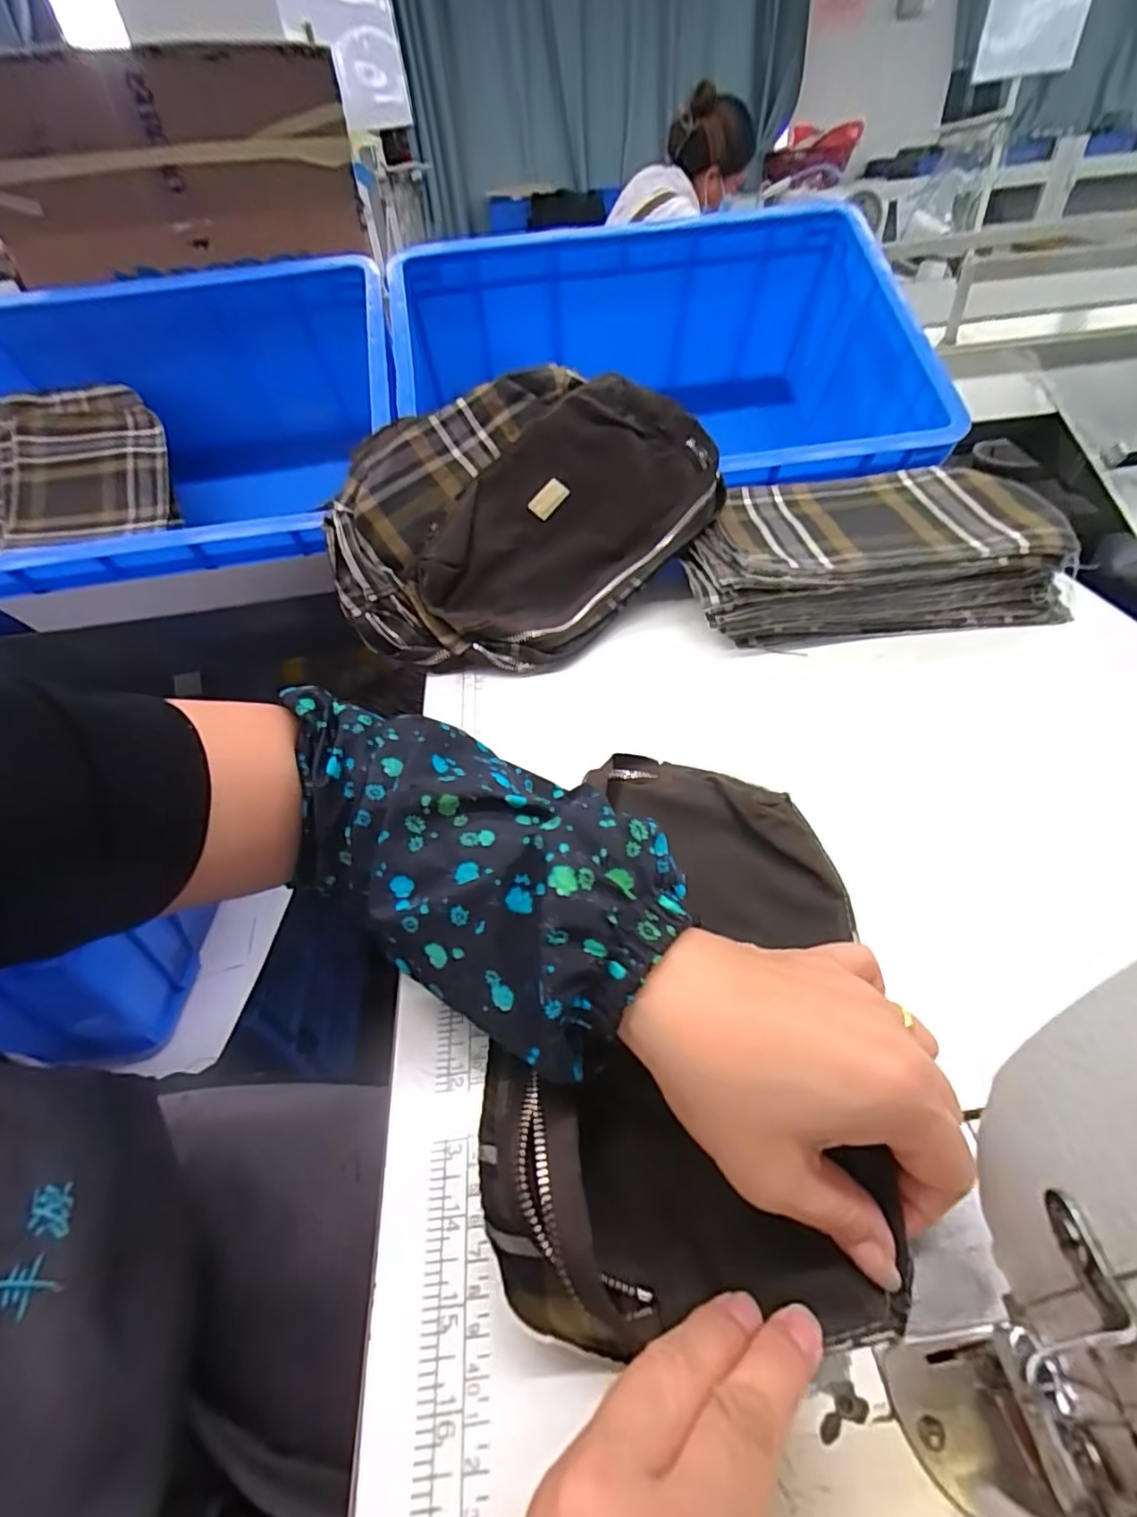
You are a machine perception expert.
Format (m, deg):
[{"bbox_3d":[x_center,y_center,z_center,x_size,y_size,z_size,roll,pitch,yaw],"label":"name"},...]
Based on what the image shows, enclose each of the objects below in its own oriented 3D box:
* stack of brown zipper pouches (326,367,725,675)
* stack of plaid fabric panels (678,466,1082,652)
[{"bbox_3d":[-0.034,-0.200,0.504,0.310,0.134,0.190,-36,52,-26],"label":"stack of brown zipper pouches"},{"bbox_3d":[0.239,-0.173,0.507,0.271,0.059,0.165,-3,45,4],"label":"stack of plaid fabric panels"}]

